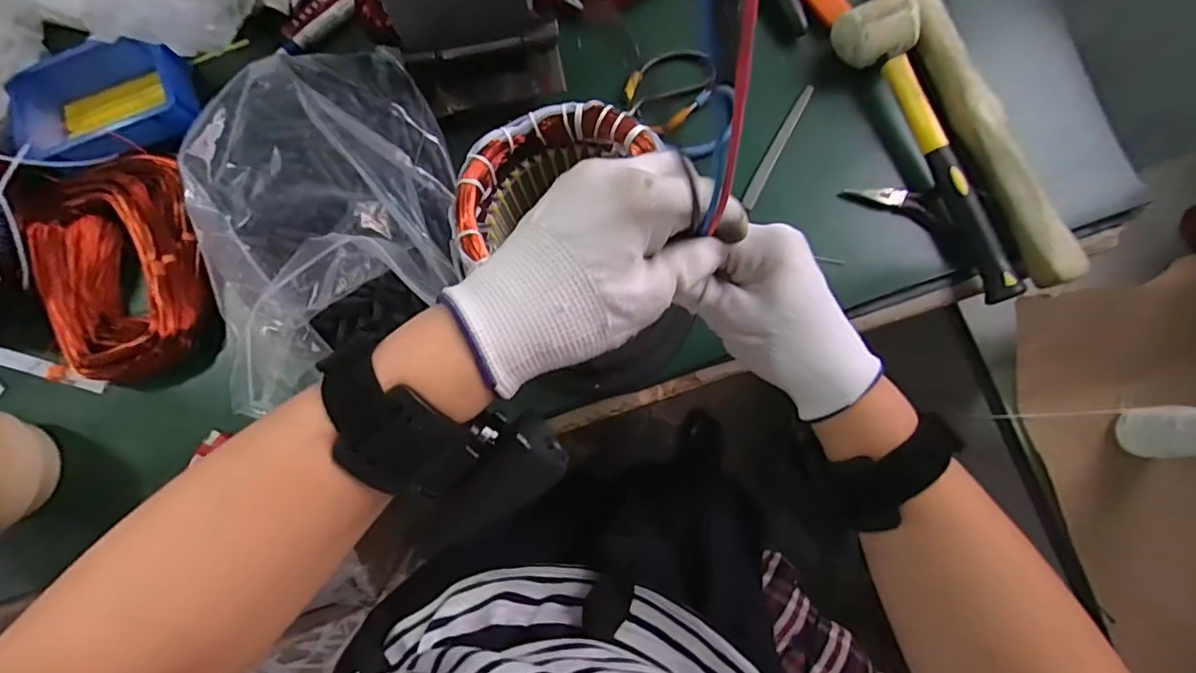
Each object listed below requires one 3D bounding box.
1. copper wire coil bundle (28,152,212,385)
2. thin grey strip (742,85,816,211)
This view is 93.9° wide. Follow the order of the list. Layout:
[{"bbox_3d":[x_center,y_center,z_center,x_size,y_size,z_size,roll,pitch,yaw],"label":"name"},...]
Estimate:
[{"bbox_3d":[-0.424,-0.062,0.500,0.123,0.044,0.204,-25,80,-1],"label":"copper wire coil bundle"},{"bbox_3d":[0.163,-0.172,0.505,0.012,0.004,0.126,29,84,-6],"label":"thin grey strip"}]

